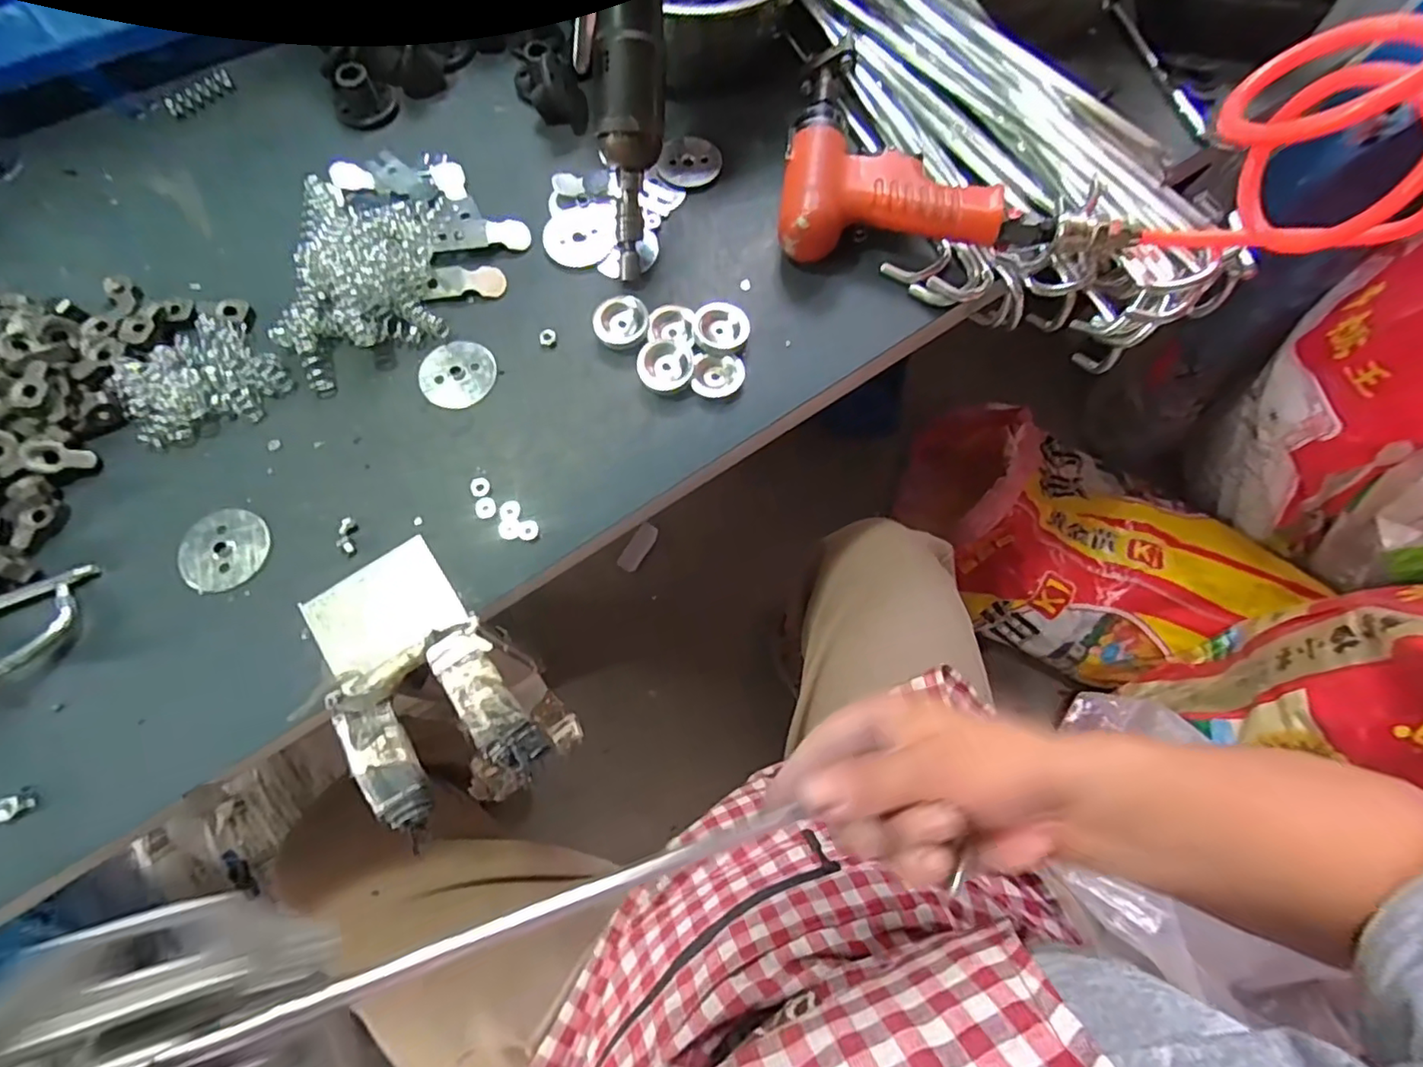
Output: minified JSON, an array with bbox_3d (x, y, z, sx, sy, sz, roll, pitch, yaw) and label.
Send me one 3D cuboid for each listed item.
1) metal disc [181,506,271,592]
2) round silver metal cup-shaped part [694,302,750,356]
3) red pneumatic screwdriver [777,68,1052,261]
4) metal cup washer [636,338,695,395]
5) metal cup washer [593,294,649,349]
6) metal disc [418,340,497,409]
[{"bbox_3d":[-0.272,0.008,0.335,0.046,0.004,0.047,1,70,-2],"label":"metal disc"},{"bbox_3d":[0.006,-0.131,0.386,0.035,0.013,0.031,6,70,-1],"label":"round silver metal cup-shaped part"},{"bbox_3d":[0.128,-0.241,0.412,0.164,0.046,0.126,2,70,-2],"label":"red pneumatic screwdriver"},{"bbox_3d":[-0.029,-0.105,0.377,0.035,0.012,0.031,-2,71,-3],"label":"metal cup washer"},{"bbox_3d":[-0.057,-0.134,0.385,0.034,0.013,0.029,-13,72,-7],"label":"metal cup washer"},{"bbox_3d":[-0.159,-0.100,0.376,0.043,0.004,0.045,1,70,-2],"label":"metal disc"}]

